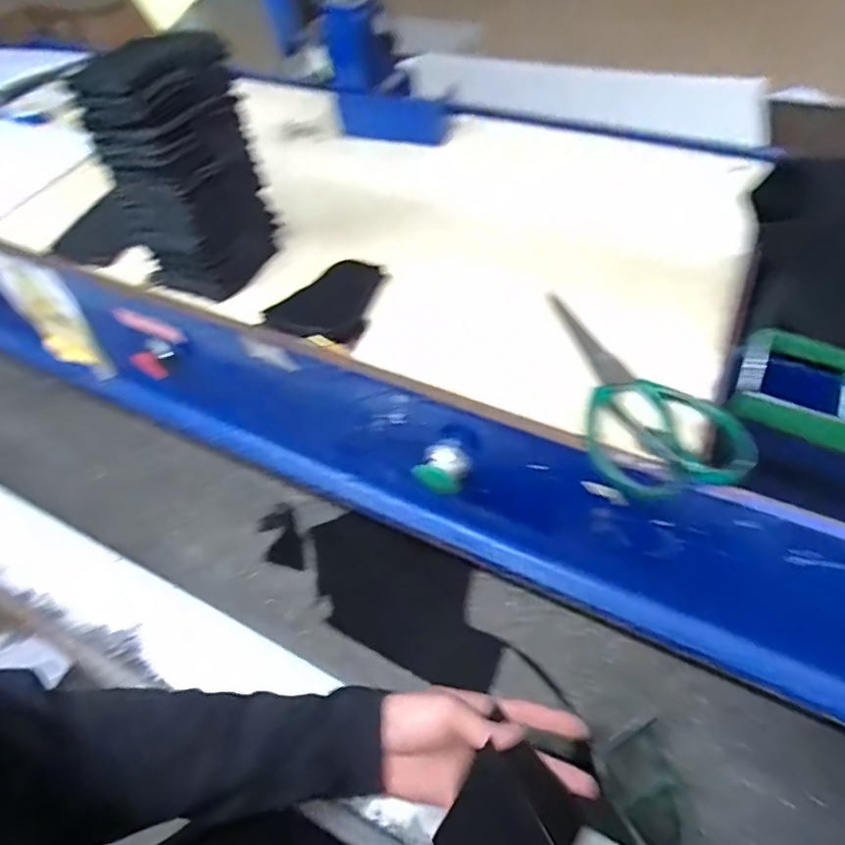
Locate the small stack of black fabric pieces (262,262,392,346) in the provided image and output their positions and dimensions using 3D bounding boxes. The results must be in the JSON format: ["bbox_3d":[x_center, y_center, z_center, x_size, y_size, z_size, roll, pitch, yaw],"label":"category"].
[{"bbox_3d":[-0.086,-0.105,0.480,0.078,0.024,0.095,10,54,12],"label":"small stack of black fabric pieces"}]

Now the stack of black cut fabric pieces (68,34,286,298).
[{"bbox_3d":[-0.196,-0.208,0.457,0.076,0.185,0.101,16,56,16],"label":"stack of black cut fabric pieces"}]

